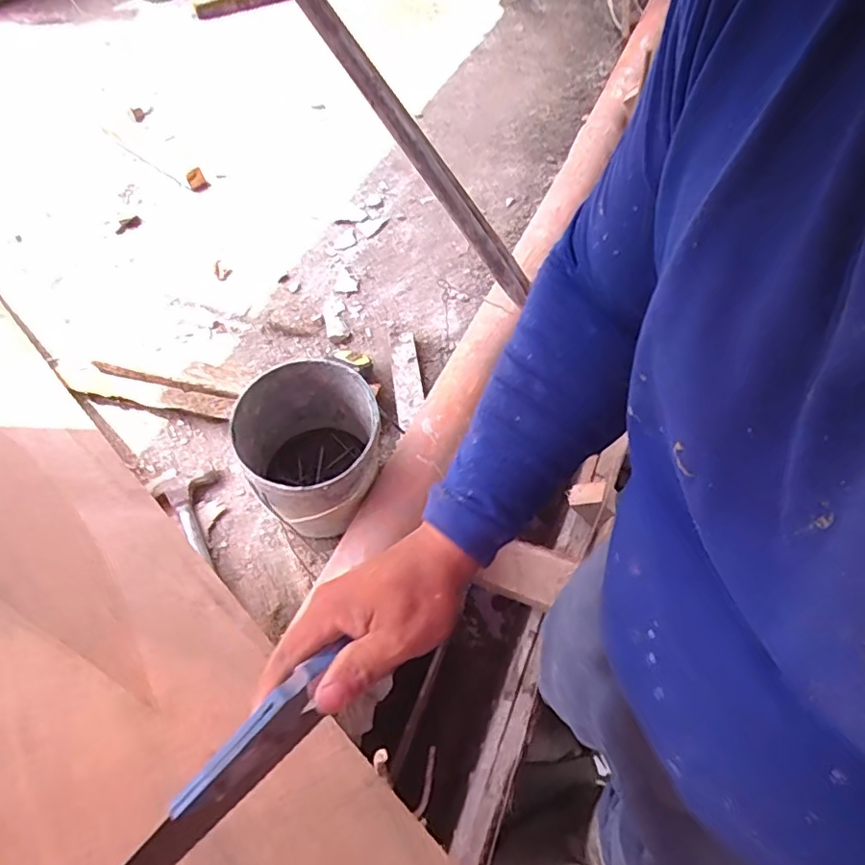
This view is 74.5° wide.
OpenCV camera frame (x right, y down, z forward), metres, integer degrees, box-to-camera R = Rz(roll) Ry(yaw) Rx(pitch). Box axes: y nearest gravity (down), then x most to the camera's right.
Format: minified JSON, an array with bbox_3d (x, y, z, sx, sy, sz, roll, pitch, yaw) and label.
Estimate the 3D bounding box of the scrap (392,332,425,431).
[{"bbox_3d":[-0.041,-0.086,0.941,0.044,0.022,0.169,-3,69,-7],"label":"scrap"}]

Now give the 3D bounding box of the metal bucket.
[{"bbox_3d":[-0.150,0.035,0.758,0.166,0.209,0.168,0,62,-1],"label":"metal bucket"}]

